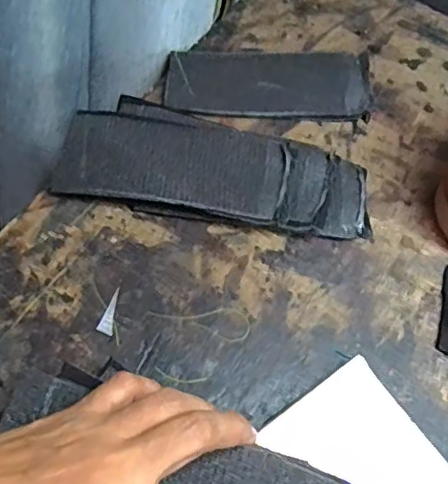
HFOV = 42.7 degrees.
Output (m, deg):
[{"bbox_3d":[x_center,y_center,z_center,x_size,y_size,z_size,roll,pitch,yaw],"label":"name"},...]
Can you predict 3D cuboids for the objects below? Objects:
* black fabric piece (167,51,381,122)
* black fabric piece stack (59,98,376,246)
[{"bbox_3d":[0.041,-0.145,0.521,0.182,0.015,0.076,1,61,-3],"label":"black fabric piece"},{"bbox_3d":[-0.005,-0.058,0.462,0.246,0.028,0.095,11,61,3],"label":"black fabric piece stack"}]

